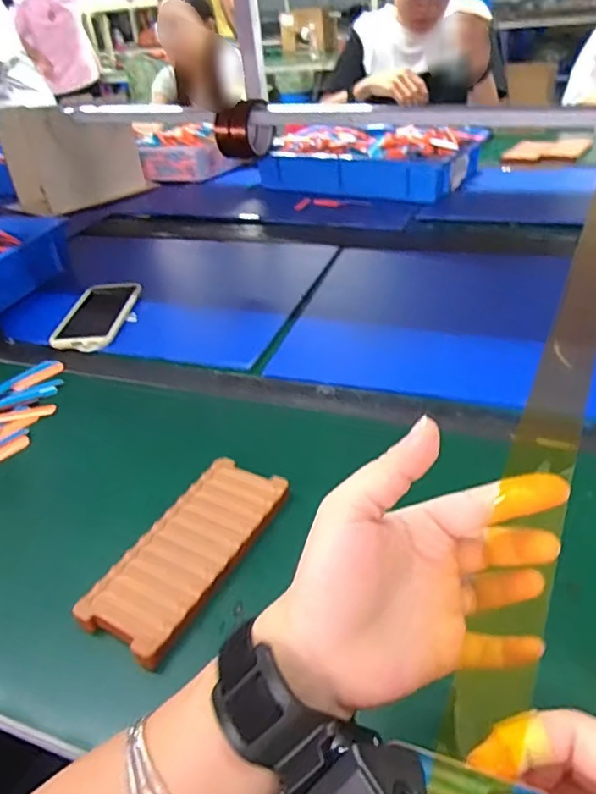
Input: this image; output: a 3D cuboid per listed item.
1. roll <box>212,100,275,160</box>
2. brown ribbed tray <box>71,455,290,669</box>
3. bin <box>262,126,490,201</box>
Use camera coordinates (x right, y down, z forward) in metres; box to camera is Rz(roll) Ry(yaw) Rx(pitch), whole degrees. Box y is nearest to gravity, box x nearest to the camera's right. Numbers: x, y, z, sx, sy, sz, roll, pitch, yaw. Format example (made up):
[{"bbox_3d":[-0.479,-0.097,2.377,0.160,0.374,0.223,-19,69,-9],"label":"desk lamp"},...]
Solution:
[{"bbox_3d":[-0.096,-0.475,1.046,0.061,0.113,0.105,14,39,27],"label":"roll"},{"bbox_3d":[-0.081,0.117,0.440,0.082,0.018,0.171,15,40,28],"label":"brown ribbed tray"},{"bbox_3d":[0.153,-0.511,1.231,0.424,0.083,0.294,16,40,29],"label":"bin"}]

